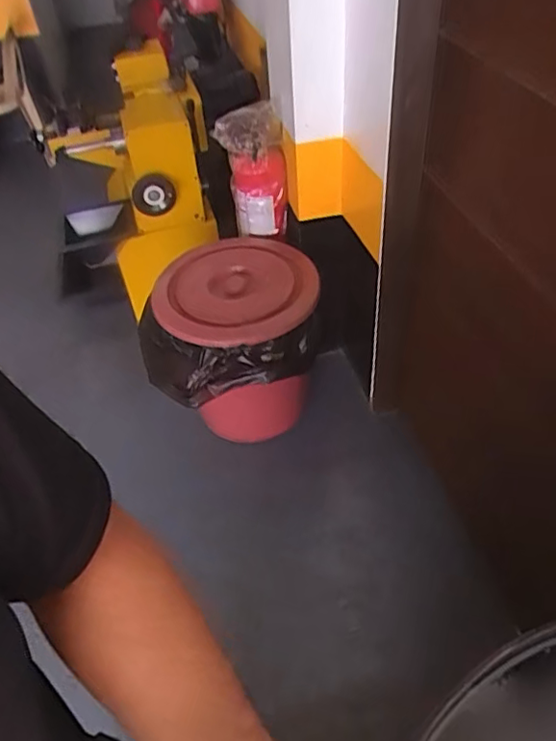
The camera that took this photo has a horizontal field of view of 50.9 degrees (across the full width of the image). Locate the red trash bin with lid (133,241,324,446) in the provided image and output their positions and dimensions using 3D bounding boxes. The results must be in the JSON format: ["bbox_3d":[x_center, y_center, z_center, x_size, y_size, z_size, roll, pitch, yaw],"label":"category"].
[{"bbox_3d":[-0.128,-0.052,1.799,0.496,0.546,0.477,-3,45,3],"label":"red trash bin with lid"}]

